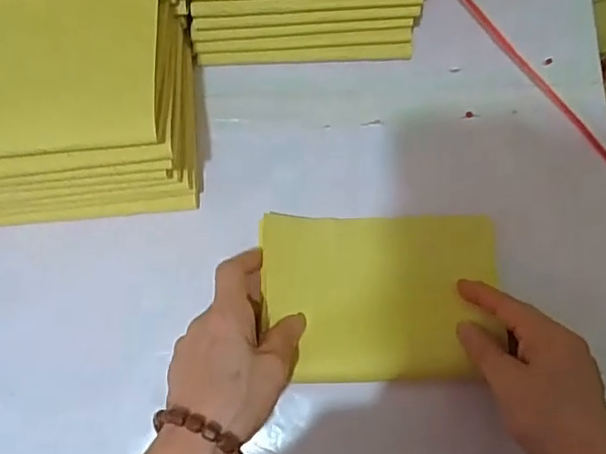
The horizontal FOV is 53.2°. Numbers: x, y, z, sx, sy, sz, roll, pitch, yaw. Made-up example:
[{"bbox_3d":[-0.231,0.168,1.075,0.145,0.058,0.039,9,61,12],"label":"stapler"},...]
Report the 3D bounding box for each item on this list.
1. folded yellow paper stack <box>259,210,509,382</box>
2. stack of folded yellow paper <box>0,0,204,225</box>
[{"bbox_3d":[0.053,0.045,0.403,0.155,0.020,0.109,-1,77,1],"label":"folded yellow paper stack"},{"bbox_3d":[-0.160,-0.077,0.402,0.167,0.087,0.132,-4,77,0],"label":"stack of folded yellow paper"}]

